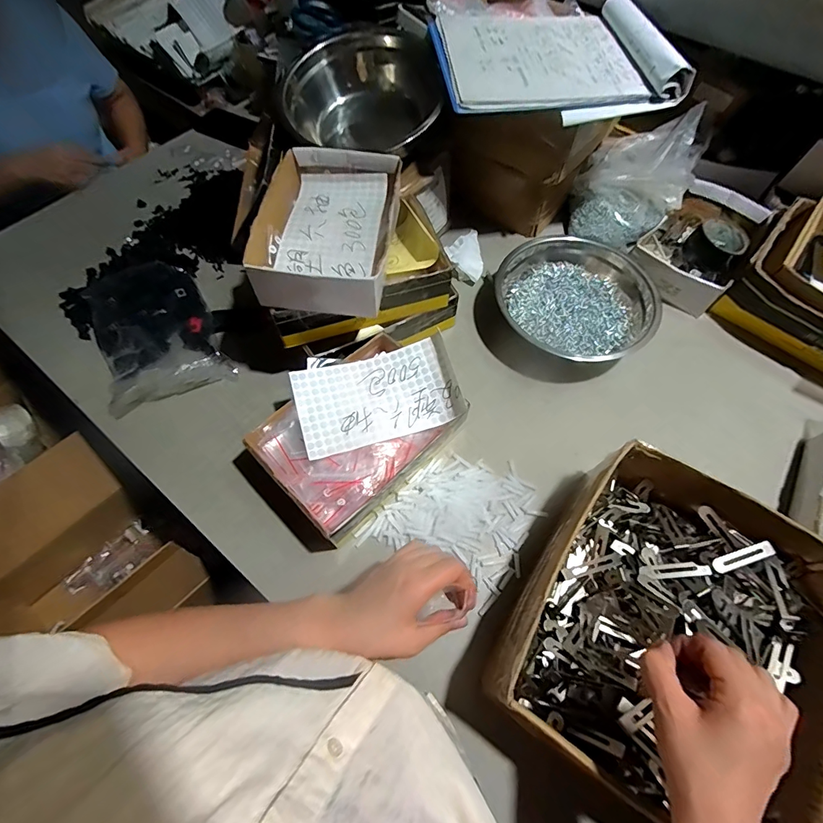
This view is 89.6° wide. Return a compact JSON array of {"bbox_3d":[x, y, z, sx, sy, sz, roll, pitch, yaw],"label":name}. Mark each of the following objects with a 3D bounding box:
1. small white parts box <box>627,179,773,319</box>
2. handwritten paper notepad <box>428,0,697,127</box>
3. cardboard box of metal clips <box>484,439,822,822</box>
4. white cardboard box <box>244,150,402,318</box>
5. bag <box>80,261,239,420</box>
[{"bbox_3d":[0.506,-0.293,0.726,0.156,0.054,0.252,41,70,18],"label":"small white parts box"},{"bbox_3d":[0.195,-0.519,0.601,0.317,0.053,0.240,-7,63,-4],"label":"handwritten paper notepad"},{"bbox_3d":[0.266,0.228,0.443,0.259,0.118,0.315,29,66,13],"label":"cardboard box of metal clips"},{"bbox_3d":[-0.103,-0.237,0.549,0.156,0.080,0.228,7,63,3],"label":"white cardboard box"},{"bbox_3d":[-0.416,-0.125,0.661,0.188,0.054,0.248,-30,67,-15],"label":"bag"}]

